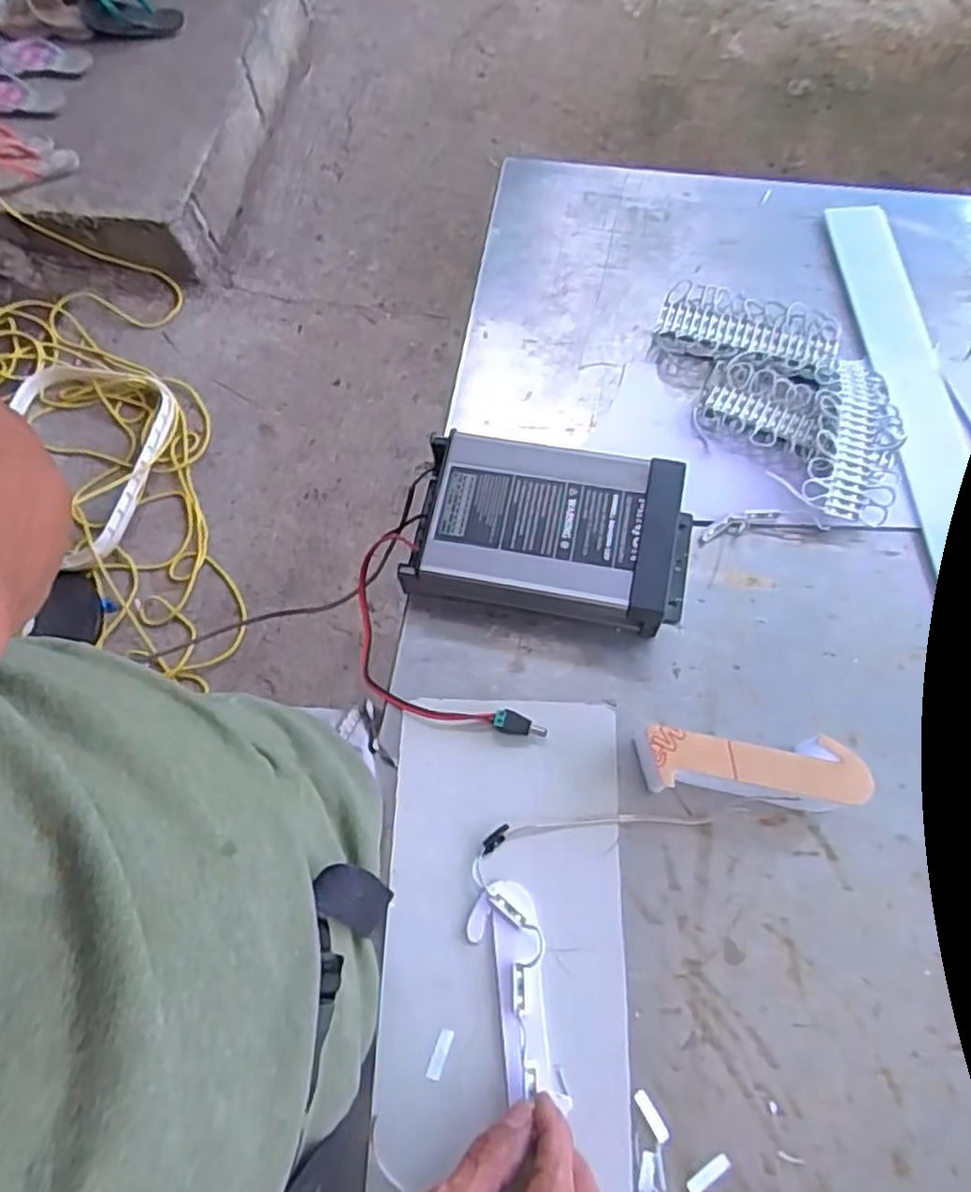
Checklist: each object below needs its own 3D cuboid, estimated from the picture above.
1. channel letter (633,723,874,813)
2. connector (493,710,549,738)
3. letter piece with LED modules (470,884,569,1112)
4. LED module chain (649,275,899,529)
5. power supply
[{"bbox_3d":[0.157,0.105,0.440,0.125,0.043,0.037,3,67,3],"label":"channel letter"},{"bbox_3d":[0.023,0.084,0.469,0.035,0.012,0.012,18,69,9],"label":"connector"},{"bbox_3d":[0.016,0.221,0.410,0.039,0.014,0.110,-10,66,-2],"label":"letter piece with LED modules"},{"bbox_3d":[0.227,-0.154,0.555,0.130,0.028,0.226,-16,67,-5],"label":"LED module chain"},{"bbox_3d":[0.047,-0.043,0.503,0.185,0.052,0.108,10,68,6],"label":"power supply"}]

